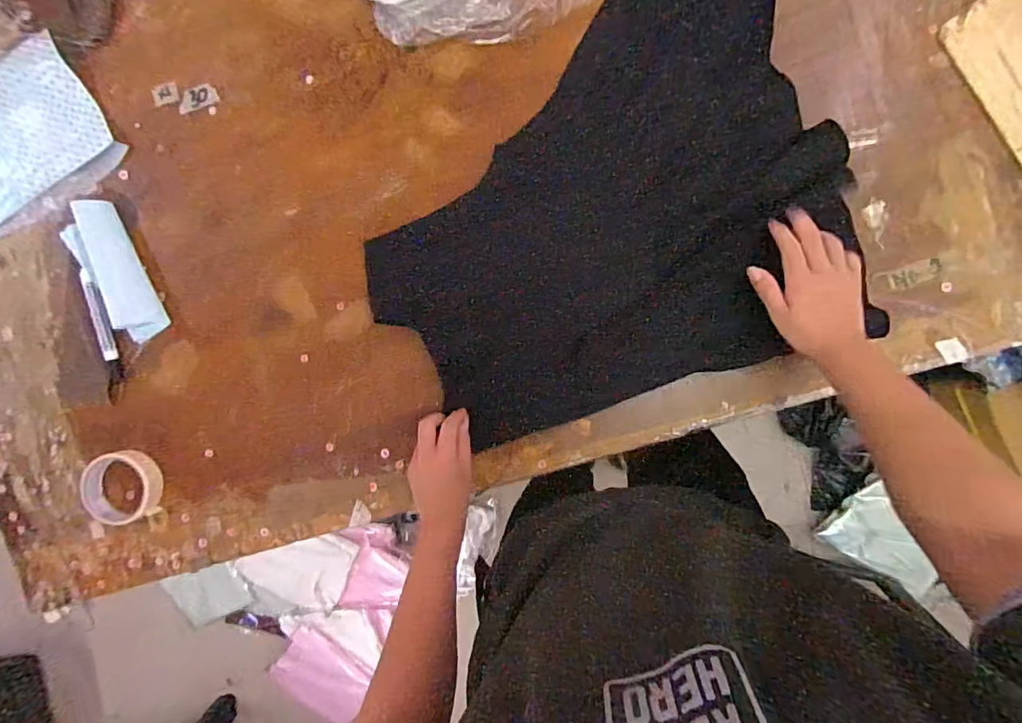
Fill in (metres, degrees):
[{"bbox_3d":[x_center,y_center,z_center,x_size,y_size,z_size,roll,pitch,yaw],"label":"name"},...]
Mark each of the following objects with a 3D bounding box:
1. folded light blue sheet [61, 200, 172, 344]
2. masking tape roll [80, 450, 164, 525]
[{"bbox_3d":[-0.489,-0.108,0.611,0.067,0.032,0.174,-24,95,6],"label":"folded light blue sheet"},{"bbox_3d":[-0.487,0.160,0.626,0.100,0.026,0.091,0,96,3],"label":"masking tape roll"}]

